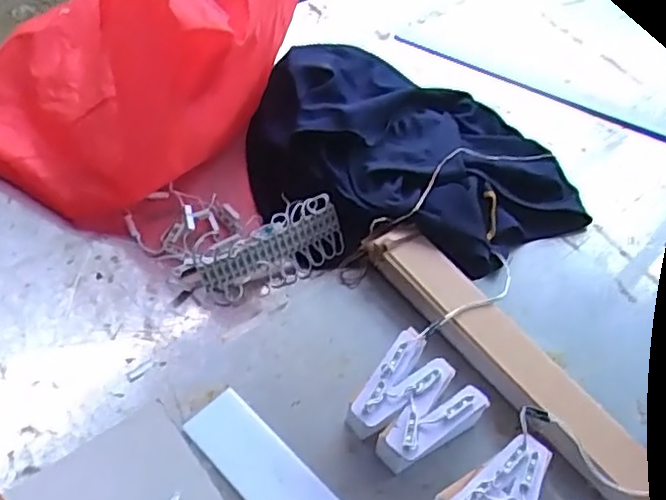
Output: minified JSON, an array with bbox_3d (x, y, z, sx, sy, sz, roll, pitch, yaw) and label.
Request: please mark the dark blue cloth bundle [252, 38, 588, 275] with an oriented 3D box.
[{"bbox_3d":[0.086,-0.099,0.672,0.343,0.079,0.262,9,52,2],"label":"dark blue cloth bundle"}]

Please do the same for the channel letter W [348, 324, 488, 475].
[{"bbox_3d":[0.062,0.125,0.517,0.080,0.055,0.083,37,58,22],"label":"channel letter W"}]

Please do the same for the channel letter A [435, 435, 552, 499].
[{"bbox_3d":[0.120,0.177,0.484,0.063,0.053,0.083,32,56,18],"label":"channel letter A"}]

